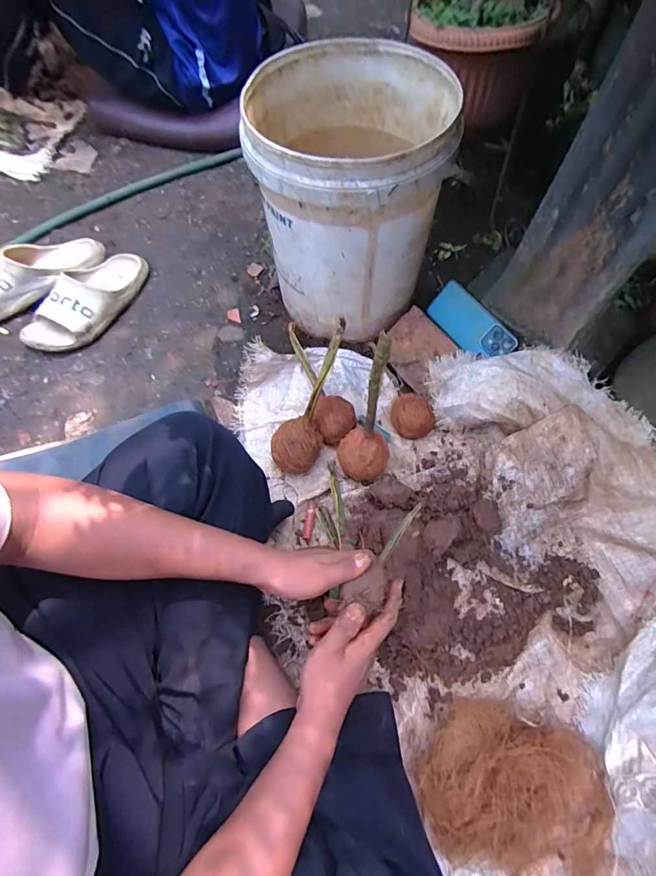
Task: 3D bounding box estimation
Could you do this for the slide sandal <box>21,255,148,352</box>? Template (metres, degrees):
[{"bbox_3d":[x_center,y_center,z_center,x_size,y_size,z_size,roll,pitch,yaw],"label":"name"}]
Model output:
[{"bbox_3d":[-0.474,-0.278,0.879,0.121,0.088,0.278,25,67,10],"label":"slide sandal"}]

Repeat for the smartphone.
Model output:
[{"bbox_3d":[0.251,-0.201,0.787,0.075,0.014,0.167,-47,68,26],"label":"smartphone"}]

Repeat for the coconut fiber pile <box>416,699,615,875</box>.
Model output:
[{"bbox_3d":[0.214,0.413,0.508,0.220,0.069,0.180,13,66,5],"label":"coconut fiber pile"}]

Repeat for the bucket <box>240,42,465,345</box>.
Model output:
[{"bbox_3d":[0.028,-0.396,0.751,0.284,0.332,0.302,6,65,1],"label":"bucket"}]

